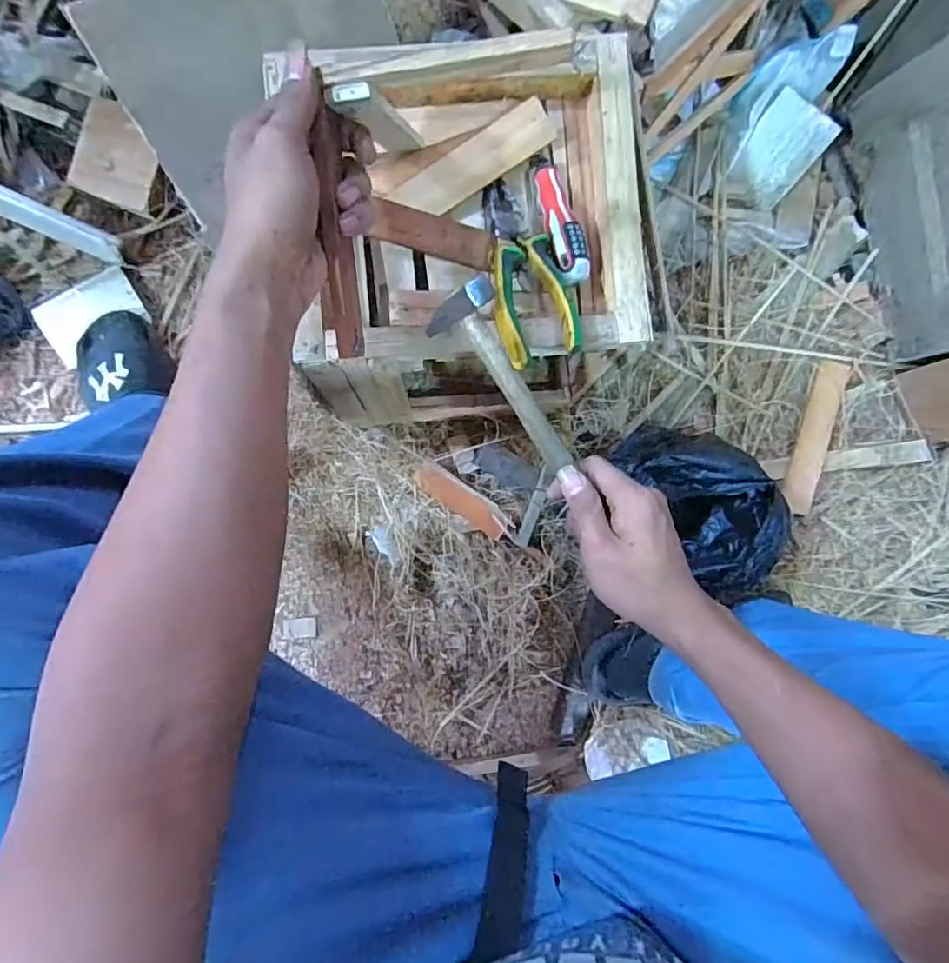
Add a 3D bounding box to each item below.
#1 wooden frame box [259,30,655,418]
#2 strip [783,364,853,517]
[{"bbox_3d":[-0.014,-0.212,0.562,0.271,0.270,0.250,-5,89,-4],"label":"wooden frame box"},{"bbox_3d":[0.432,-0.055,0.715,0.038,0.014,0.192,17,87,-3],"label":"strip"}]

